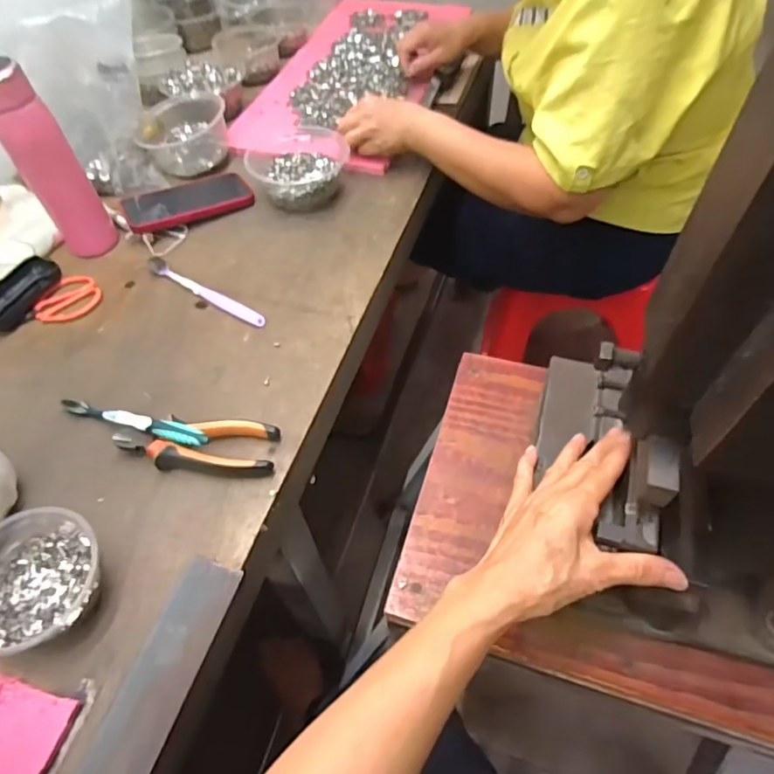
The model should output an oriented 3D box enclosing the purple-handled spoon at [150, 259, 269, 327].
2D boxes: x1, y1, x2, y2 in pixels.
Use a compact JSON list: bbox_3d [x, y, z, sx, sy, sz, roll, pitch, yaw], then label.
[{"bbox_3d":[-0.215,-0.113,0.648,0.178,0.010,0.020,30,60,19],"label":"purple-handled spoon"}]

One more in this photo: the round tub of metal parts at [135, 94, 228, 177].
[{"bbox_3d":[-0.298,-0.377,0.805,0.124,0.062,0.127,0,55,0],"label":"round tub of metal parts"}]

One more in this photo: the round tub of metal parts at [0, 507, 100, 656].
[{"bbox_3d":[-0.280,0.156,0.436,0.103,0.041,0.105,0,55,0],"label":"round tub of metal parts"}]

